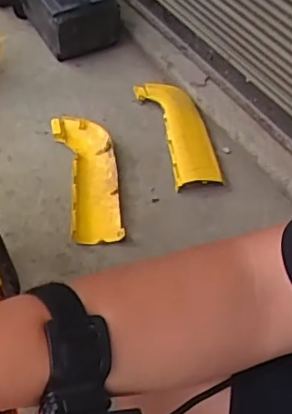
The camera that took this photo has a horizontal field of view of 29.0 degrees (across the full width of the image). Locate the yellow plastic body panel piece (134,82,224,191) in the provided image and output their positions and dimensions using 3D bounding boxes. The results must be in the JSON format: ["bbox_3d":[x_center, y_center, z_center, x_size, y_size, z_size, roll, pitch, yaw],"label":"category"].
[{"bbox_3d":[0.082,-0.209,1.421,0.125,0.031,0.422,-10,48,-10],"label":"yellow plastic body panel piece"}]

